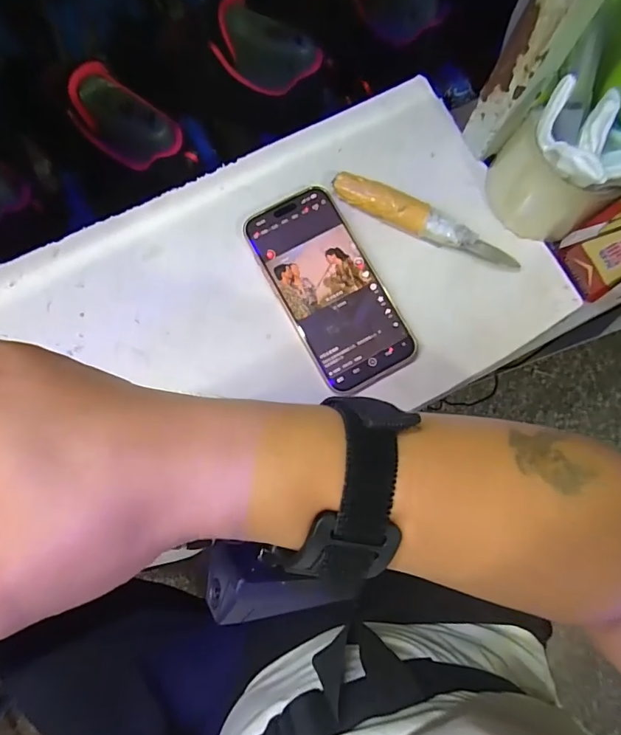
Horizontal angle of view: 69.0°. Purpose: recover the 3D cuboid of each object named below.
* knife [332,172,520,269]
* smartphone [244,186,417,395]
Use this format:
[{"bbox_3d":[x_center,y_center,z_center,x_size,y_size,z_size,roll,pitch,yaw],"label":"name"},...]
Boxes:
[{"bbox_3d":[0.093,-0.117,0.371,0.159,0.023,0.022,24,80,3],"label":"knife"},{"bbox_3d":[0.013,-0.062,0.370,0.075,0.017,0.168,-25,81,-5],"label":"smartphone"}]

